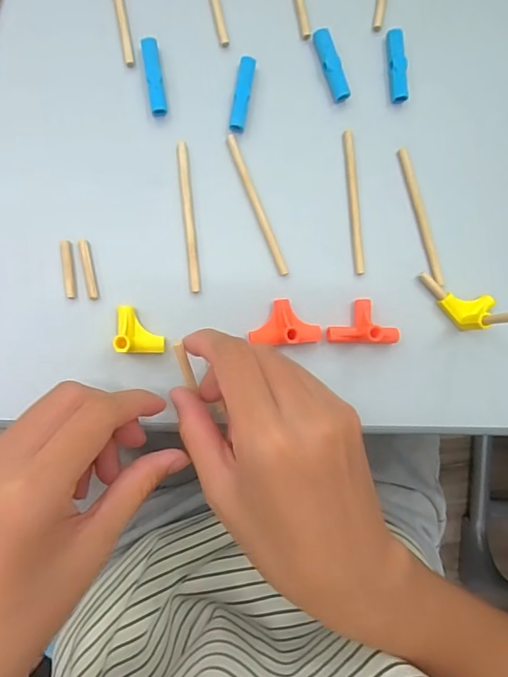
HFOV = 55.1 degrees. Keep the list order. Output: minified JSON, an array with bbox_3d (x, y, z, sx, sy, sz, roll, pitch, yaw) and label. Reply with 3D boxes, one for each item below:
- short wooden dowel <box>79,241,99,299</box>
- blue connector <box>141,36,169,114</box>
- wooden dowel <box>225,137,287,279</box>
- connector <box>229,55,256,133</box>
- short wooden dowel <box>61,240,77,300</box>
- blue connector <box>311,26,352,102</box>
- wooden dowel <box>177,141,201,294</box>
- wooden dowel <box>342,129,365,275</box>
[{"bbox_3d":[-0.092,-0.039,0.271,0.005,0.004,0.034,-10,88,-8],"label":"short wooden dowel"},{"bbox_3d":[-0.057,-0.149,0.279,0.010,0.008,0.044,-9,88,-8],"label":"blue connector"},{"bbox_3d":[0.002,-0.078,0.285,0.006,0.006,0.086,-22,90,-9],"label":"wooden dowel"},{"bbox_3d":[-0.007,-0.142,0.286,0.010,0.009,0.044,10,86,-7],"label":"connector"},{"bbox_3d":[-0.103,-0.038,0.270,0.006,0.004,0.032,-6,88,-8],"label":"short wooden dowel"},{"bbox_3d":[0.047,-0.165,0.293,0.010,0.008,0.043,-20,90,-9],"label":"blue connector"},{"bbox_3d":[-0.037,-0.070,0.280,0.007,0.004,0.086,-6,88,-8],"label":"wooden dowel"},{"bbox_3d":[0.061,-0.082,0.293,0.006,0.004,0.086,-5,88,-8],"label":"wooden dowel"}]

